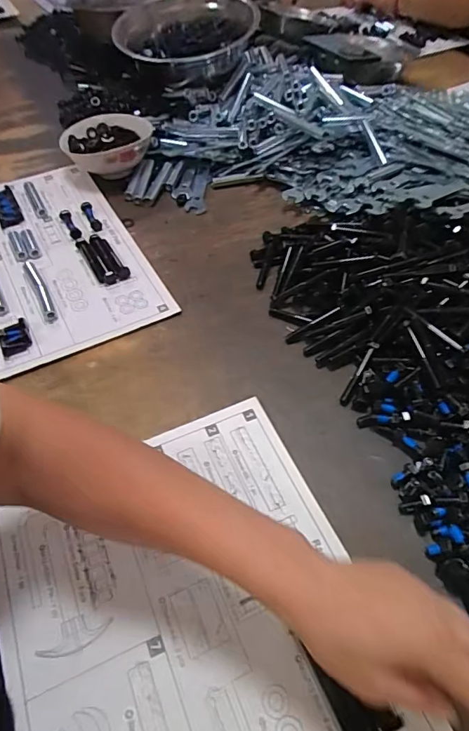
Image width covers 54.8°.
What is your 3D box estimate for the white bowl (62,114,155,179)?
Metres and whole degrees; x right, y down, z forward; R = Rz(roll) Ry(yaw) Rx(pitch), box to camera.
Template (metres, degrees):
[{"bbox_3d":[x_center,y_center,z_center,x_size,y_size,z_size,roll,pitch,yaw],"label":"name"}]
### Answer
[{"bbox_3d":[-0.199,-0.353,0.727,0.136,0.051,0.136,1,52,-1],"label":"white bowl"}]

